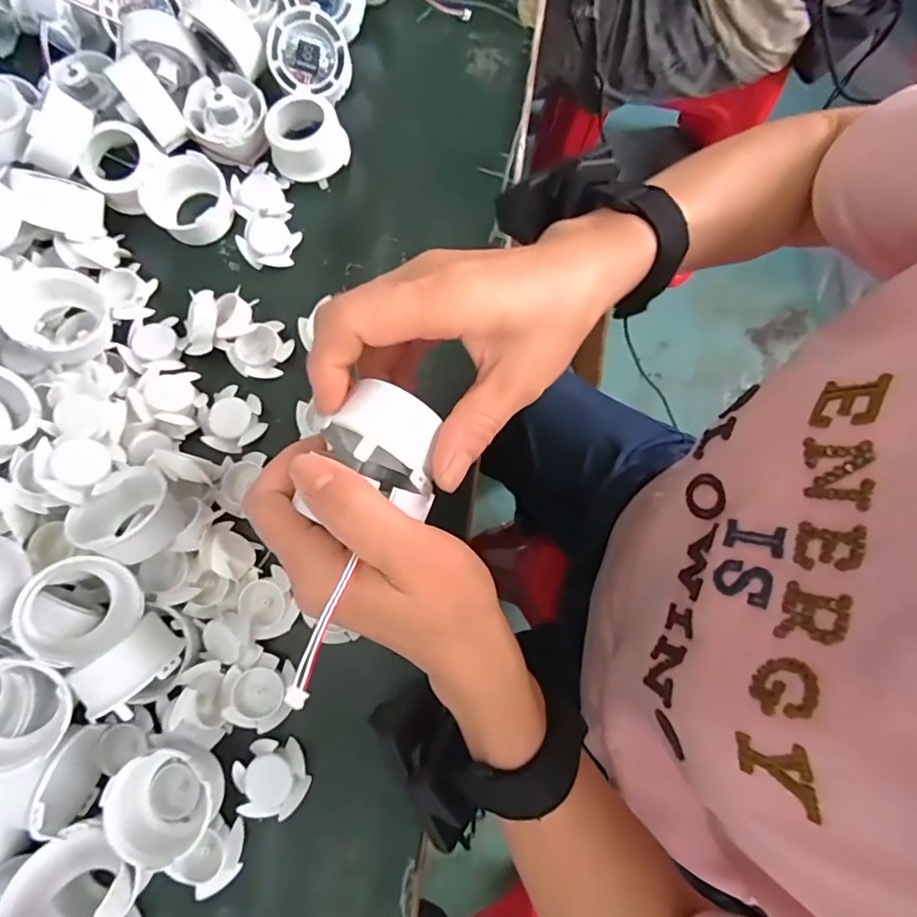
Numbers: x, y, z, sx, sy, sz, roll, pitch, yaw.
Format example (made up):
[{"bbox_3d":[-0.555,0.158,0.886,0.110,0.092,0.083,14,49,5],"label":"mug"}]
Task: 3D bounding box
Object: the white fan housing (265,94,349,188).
[{"bbox_3d":[-0.105,-0.226,0.381,0.051,0.033,0.058,-6,79,-2],"label":"white fan housing"}]

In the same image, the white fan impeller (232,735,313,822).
[{"bbox_3d":[-0.105,0.180,0.305,0.037,0.008,0.040,-19,80,-5],"label":"white fan impeller"}]

